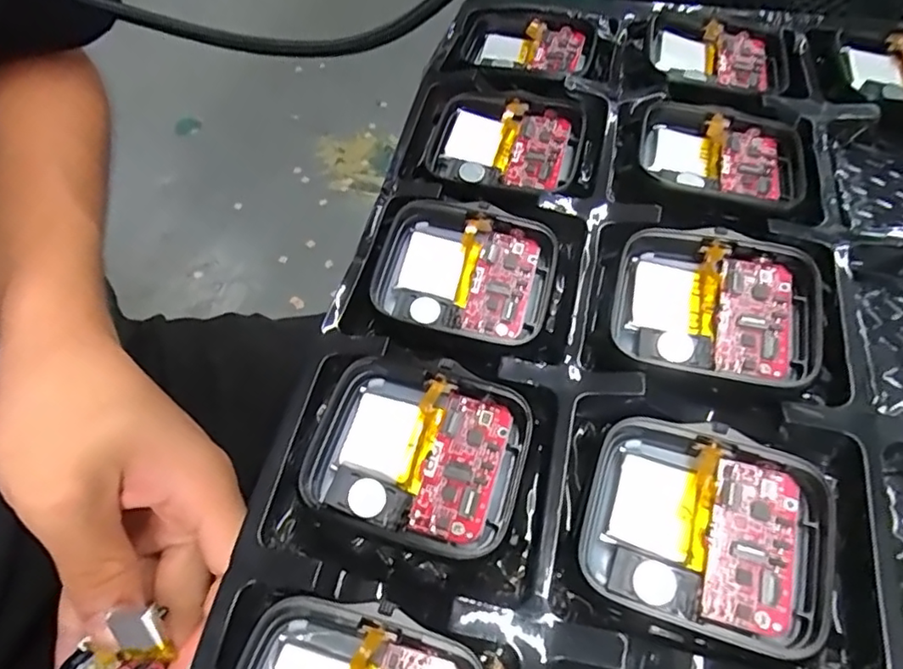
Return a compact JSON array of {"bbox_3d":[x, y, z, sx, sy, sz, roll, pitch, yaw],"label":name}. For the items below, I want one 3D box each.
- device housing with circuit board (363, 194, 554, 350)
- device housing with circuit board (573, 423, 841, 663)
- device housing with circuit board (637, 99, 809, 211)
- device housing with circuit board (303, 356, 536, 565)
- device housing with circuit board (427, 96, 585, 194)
[{"bbox_3d":[0.004,-0.016,0.147,0.041,0.007,0.036,11,59,8],"label":"device housing with circuit board"},{"bbox_3d":[0.048,0.037,0.112,0.043,0.008,0.036,18,60,12],"label":"device housing with circuit board"},{"bbox_3d":[0.073,-0.048,0.161,0.043,0.010,0.035,14,60,10],"label":"device housing with circuit board"},{"bbox_3d":[-0.007,0.023,0.122,0.043,0.006,0.036,16,60,10],"label":"device housing with circuit board"},{"bbox_3d":[0.015,-0.054,0.171,0.043,0.007,0.034,10,59,7],"label":"device housing with circuit board"}]

